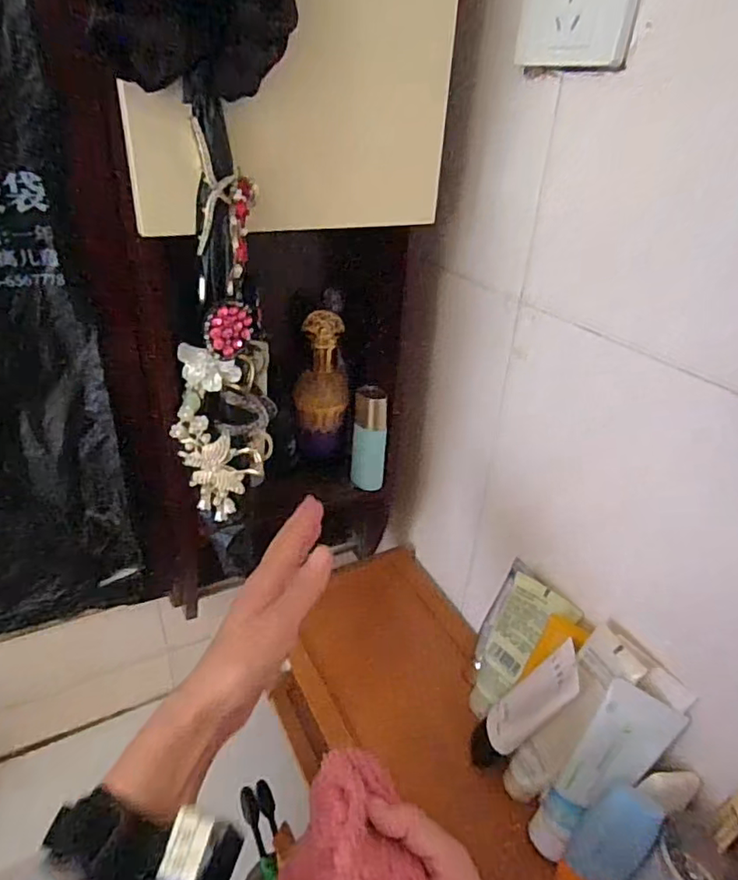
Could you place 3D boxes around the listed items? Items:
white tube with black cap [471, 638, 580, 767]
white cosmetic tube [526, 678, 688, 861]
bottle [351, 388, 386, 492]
[{"bbox_3d":[0.124,0.222,0.468,0.023,0.143,0.046,25,25,-20],"label":"white tube with black cap"},{"bbox_3d":[0.167,0.245,0.424,0.047,0.152,0.033,38,14,30],"label":"white cosmetic tube"},{"bbox_3d":[0.001,-0.002,0.571,0.033,0.101,0.031,4,31,-1],"label":"bottle"}]

